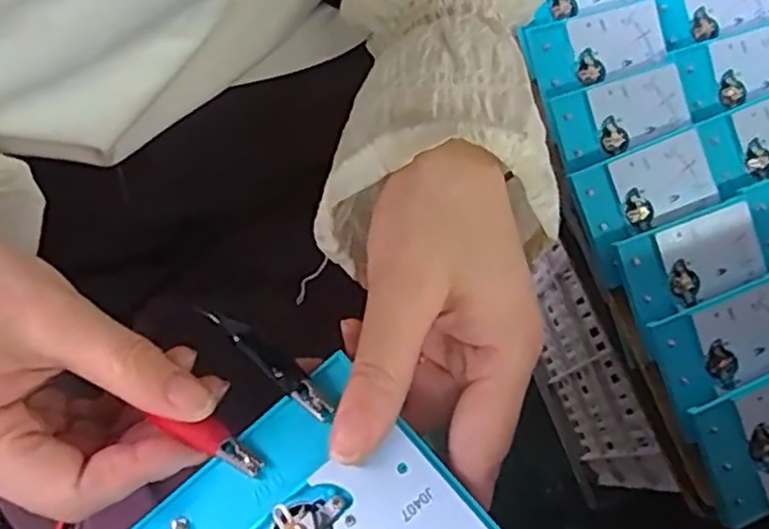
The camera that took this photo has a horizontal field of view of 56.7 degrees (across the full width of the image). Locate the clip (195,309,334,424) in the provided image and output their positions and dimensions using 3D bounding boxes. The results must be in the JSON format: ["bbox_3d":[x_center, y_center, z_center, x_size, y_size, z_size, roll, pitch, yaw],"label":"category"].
[{"bbox_3d":[-0.043,0.033,0.256,0.064,0.004,0.009,36,77,24],"label":"clip"}]

